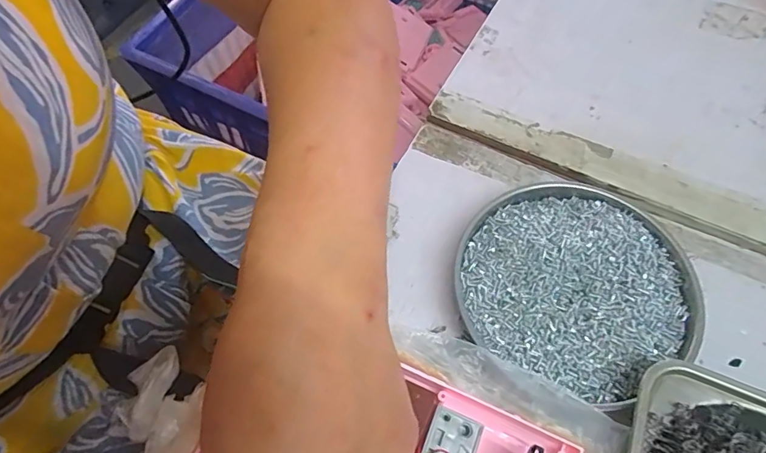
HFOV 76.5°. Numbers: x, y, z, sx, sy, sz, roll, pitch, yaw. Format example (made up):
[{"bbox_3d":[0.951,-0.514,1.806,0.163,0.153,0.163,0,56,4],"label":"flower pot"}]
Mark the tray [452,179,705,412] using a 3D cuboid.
[{"bbox_3d":[0.110,0.033,0.286,0.128,0.026,0.131,-1,61,2],"label":"tray"}]

